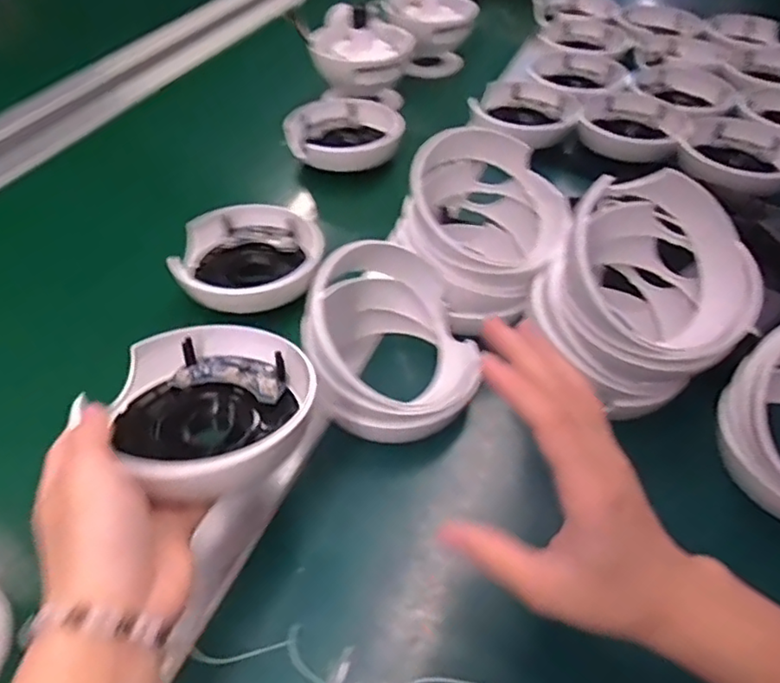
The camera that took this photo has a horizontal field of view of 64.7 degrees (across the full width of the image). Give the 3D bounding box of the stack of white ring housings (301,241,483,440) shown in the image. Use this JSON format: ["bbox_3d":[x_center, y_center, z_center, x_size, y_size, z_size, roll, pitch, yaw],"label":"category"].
[{"bbox_3d":[-0.004,0.001,0.413,0.097,0.090,0.113,-3,45,-4],"label":"stack of white ring housings"}]

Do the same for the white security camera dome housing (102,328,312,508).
[{"bbox_3d":[-0.098,0.037,0.340,0.097,0.036,0.090,0,44,0],"label":"white security camera dome housing"}]

